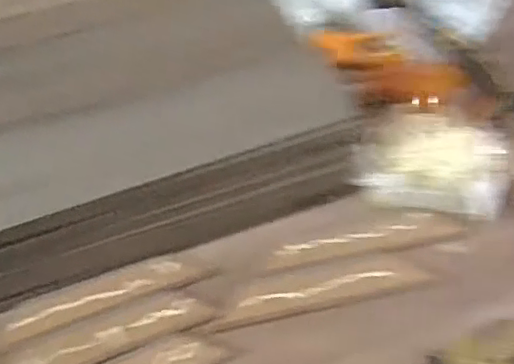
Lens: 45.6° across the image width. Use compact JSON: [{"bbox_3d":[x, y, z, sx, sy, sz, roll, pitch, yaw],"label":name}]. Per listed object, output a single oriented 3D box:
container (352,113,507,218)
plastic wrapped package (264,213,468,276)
[{"bbox_3d":[0.190,-0.025,0.669,0.166,0.056,0.110,5,54,6],"label":"container"},{"bbox_3d":[0.111,0.061,0.637,0.211,0.014,0.032,-10,54,-5],"label":"plastic wrapped package"}]

